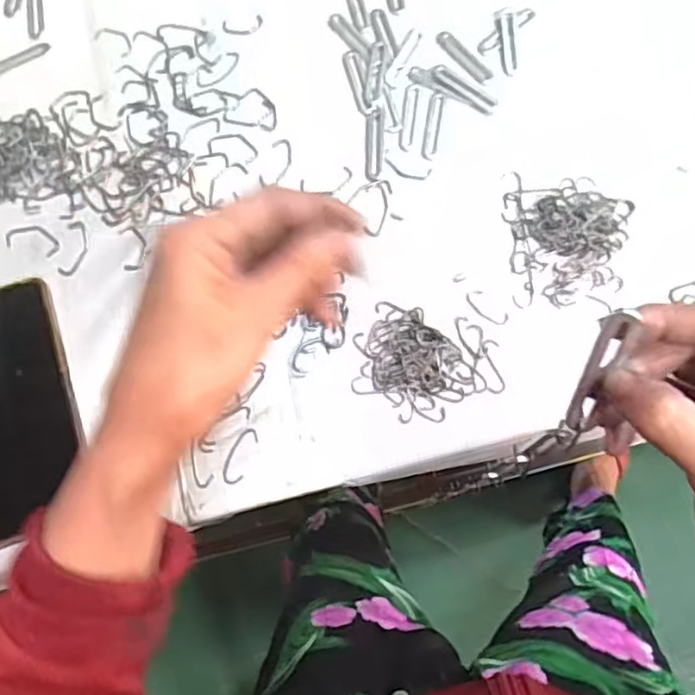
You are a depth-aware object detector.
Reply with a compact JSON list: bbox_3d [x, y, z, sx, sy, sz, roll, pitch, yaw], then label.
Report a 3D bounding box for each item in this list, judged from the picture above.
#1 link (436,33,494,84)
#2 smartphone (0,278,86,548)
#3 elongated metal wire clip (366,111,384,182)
[{"bbox_3d":[0.091,-0.228,0.533,0.014,0.004,0.055,-42,77,-11],"label":"link"},{"bbox_3d":[-0.216,0.037,0.441,0.078,0.012,0.164,-18,73,-5],"label":"smartphone"},{"bbox_3d":[0.020,-0.149,0.504,0.012,0.004,0.058,2,73,2],"label":"elongated metal wire clip"}]

